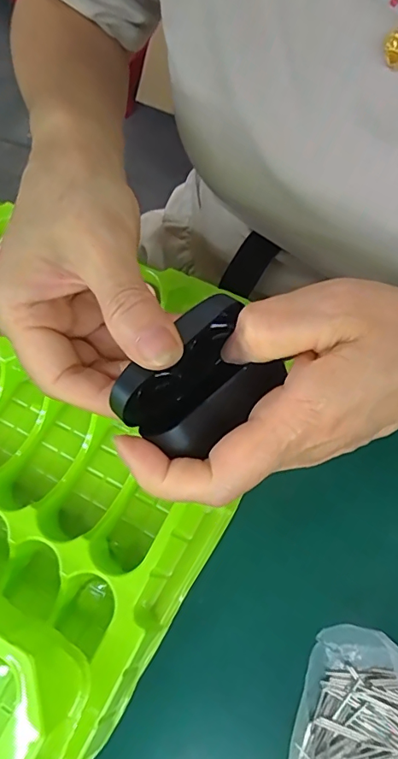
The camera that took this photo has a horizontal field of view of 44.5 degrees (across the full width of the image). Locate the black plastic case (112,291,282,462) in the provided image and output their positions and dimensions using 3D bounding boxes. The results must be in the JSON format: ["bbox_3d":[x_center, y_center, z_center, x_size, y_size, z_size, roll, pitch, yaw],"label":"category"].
[{"bbox_3d":[0.000,0.001,0.181,0.038,0.021,0.058,42,73,18],"label":"black plastic case"}]

